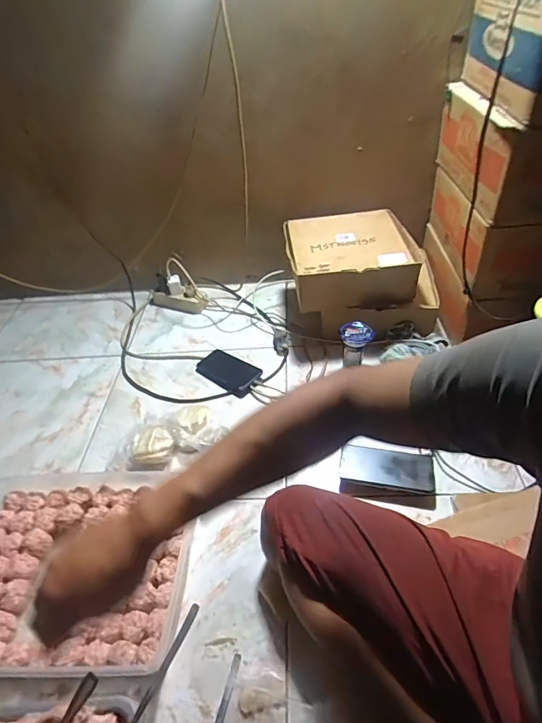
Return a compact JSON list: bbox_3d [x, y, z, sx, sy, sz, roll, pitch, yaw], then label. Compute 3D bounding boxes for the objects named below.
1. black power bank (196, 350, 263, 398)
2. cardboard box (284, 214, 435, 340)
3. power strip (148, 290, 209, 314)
[{"bbox_3d":[-0.093,0.021,0.962,0.147,0.019,0.086,27,52,31],"label":"black power bank"},{"bbox_3d":[0.202,-0.200,1.016,0.308,0.175,0.265,-6,43,1],"label":"cardboard box"},{"bbox_3d":[-0.258,-0.160,1.171,0.185,0.042,0.032,13,46,20],"label":"power strip"}]

